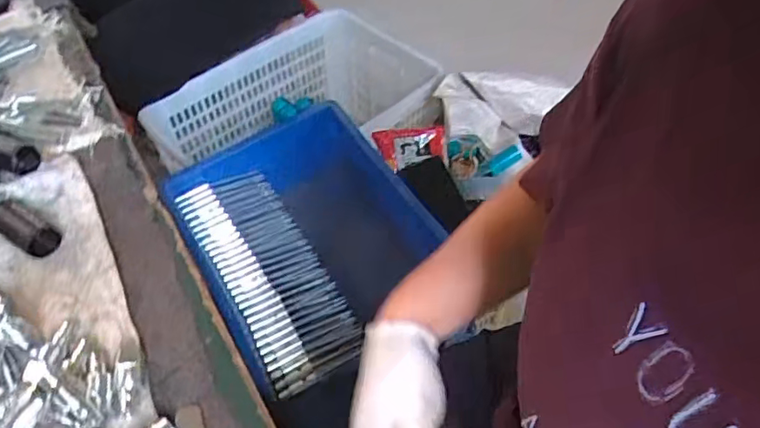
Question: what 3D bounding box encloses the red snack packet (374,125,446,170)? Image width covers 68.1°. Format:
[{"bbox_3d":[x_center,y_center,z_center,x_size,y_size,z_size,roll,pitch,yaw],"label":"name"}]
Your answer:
[{"bbox_3d":[0.051,-0.112,0.930,0.115,0.014,0.065,-7,87,-15],"label":"red snack packet"}]

